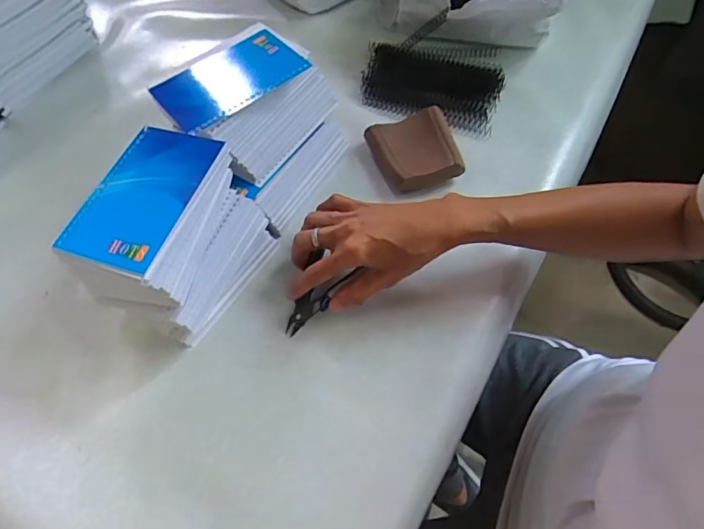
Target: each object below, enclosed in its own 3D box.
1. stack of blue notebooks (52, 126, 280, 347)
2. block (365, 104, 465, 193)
[{"bbox_3d":[-0.148,-0.021,0.429,0.103,0.117,0.137,16,61,10],"label":"stack of blue notebooks"},{"bbox_3d":[0.070,-0.124,0.533,0.086,0.029,0.090,-15,61,-8],"label":"block"}]

